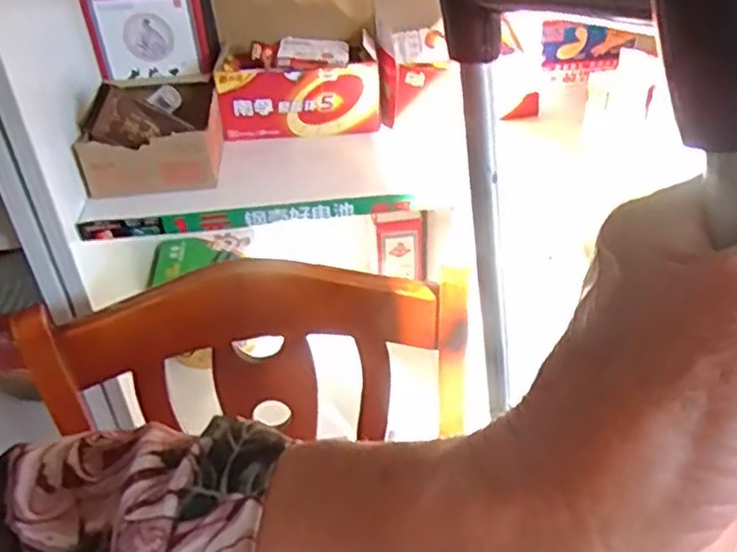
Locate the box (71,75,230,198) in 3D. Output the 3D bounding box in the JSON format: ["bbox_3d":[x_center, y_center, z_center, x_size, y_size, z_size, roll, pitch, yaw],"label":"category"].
[{"bbox_3d":[-0.243,-0.166,0.789,0.151,0.105,0.119,-10,37,-9],"label":"box"}]

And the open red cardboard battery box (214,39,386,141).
[{"bbox_3d":[-0.085,-0.229,0.862,0.191,0.100,0.085,-4,36,-2],"label":"open red cardboard battery box"}]

